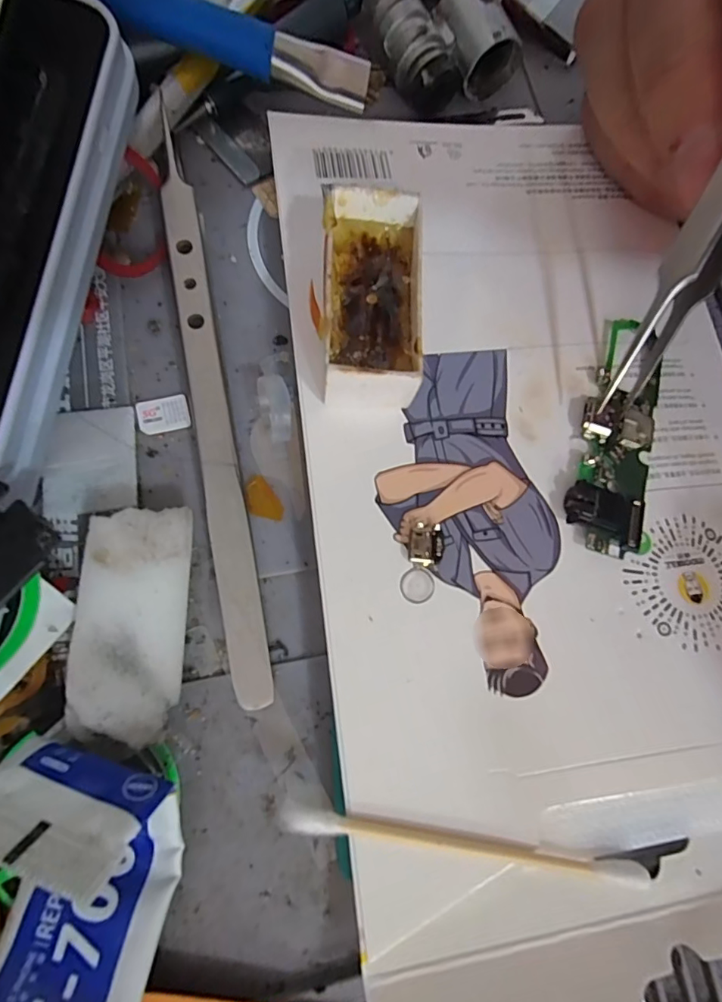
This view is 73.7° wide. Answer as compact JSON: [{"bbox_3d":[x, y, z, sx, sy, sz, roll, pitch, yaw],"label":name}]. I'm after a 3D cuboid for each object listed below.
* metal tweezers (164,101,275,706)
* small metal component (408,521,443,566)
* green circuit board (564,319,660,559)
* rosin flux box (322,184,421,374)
[{"bbox_3d":[-0.038,-0.030,0.119,0.010,0.014,0.154,-10,77,-9],"label":"metal tweezers"},{"bbox_3d":[0.014,0.010,0.108,0.007,0.004,0.010,2,75,-6],"label":"small metal component"},{"bbox_3d":[0.064,-0.018,0.118,0.020,0.005,0.063,15,74,-3],"label":"green circuit board"},{"bbox_3d":[0.002,-0.049,0.116,0.022,0.022,0.040,2,75,-7],"label":"rosin flux box"}]

